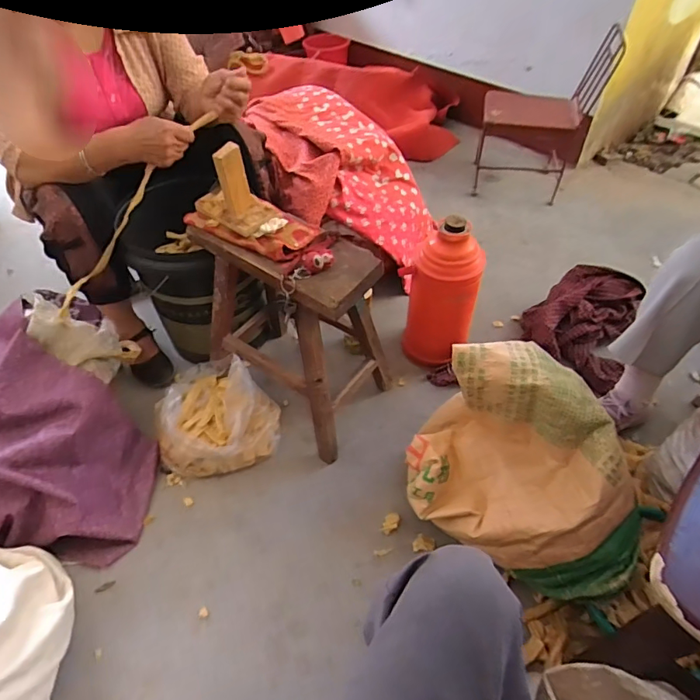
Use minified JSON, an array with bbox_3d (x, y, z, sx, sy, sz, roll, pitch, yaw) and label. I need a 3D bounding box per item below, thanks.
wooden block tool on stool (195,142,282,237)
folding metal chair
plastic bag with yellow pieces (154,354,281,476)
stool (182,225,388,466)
[{"bbox_3d":[-0.207,-0.300,0.855,0.159,0.131,0.092,31,56,25],"label":"wooden block tool on stool"},{"bbox_3d":[0.601,-0.743,1.534,0.352,0.422,0.311,11,49,11],"label":"folding metal chair"},{"bbox_3d":[-0.291,0.142,1.063,0.256,0.105,0.237,-1,48,0],"label":"plastic bag with yellow pieces"},{"bbox_3d":[-0.117,-0.057,1.000,0.352,0.403,0.239,29,55,24],"label":"stool"}]

